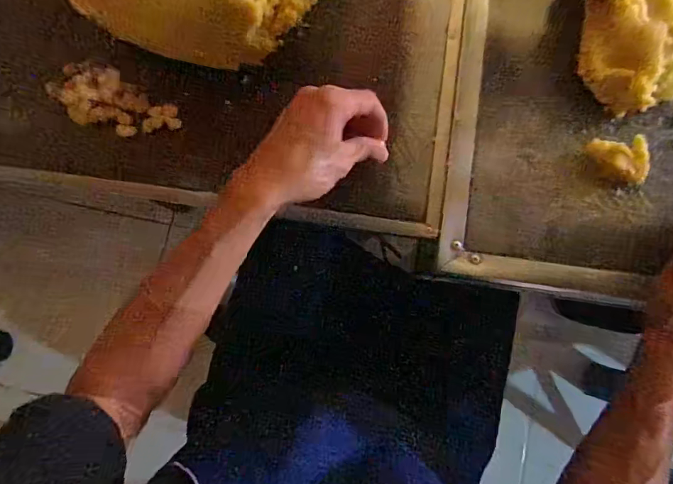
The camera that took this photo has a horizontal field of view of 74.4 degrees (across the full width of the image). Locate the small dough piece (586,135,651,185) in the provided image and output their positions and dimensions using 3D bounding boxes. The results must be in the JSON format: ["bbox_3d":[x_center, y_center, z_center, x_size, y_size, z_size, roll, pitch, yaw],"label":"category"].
[{"bbox_3d":[0.263,-0.076,0.410,0.052,0.017,0.042,-4,82,2],"label":"small dough piece"}]

